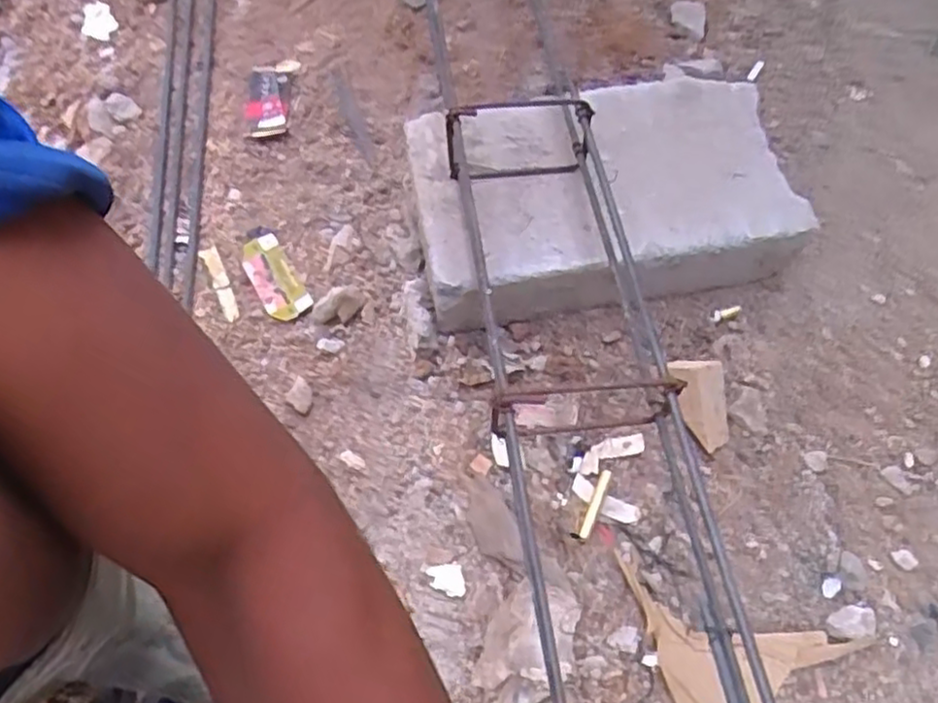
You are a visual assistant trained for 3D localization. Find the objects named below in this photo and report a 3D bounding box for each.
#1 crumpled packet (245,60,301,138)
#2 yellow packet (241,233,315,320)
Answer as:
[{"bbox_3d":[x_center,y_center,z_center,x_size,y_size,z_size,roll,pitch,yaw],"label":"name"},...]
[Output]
[{"bbox_3d":[-0.221,-0.283,0.796,0.051,0.018,0.112,1,60,5],"label":"crumpled packet"},{"bbox_3d":[-0.187,-0.071,0.684,0.040,0.008,0.106,-28,62,-12],"label":"yellow packet"}]

